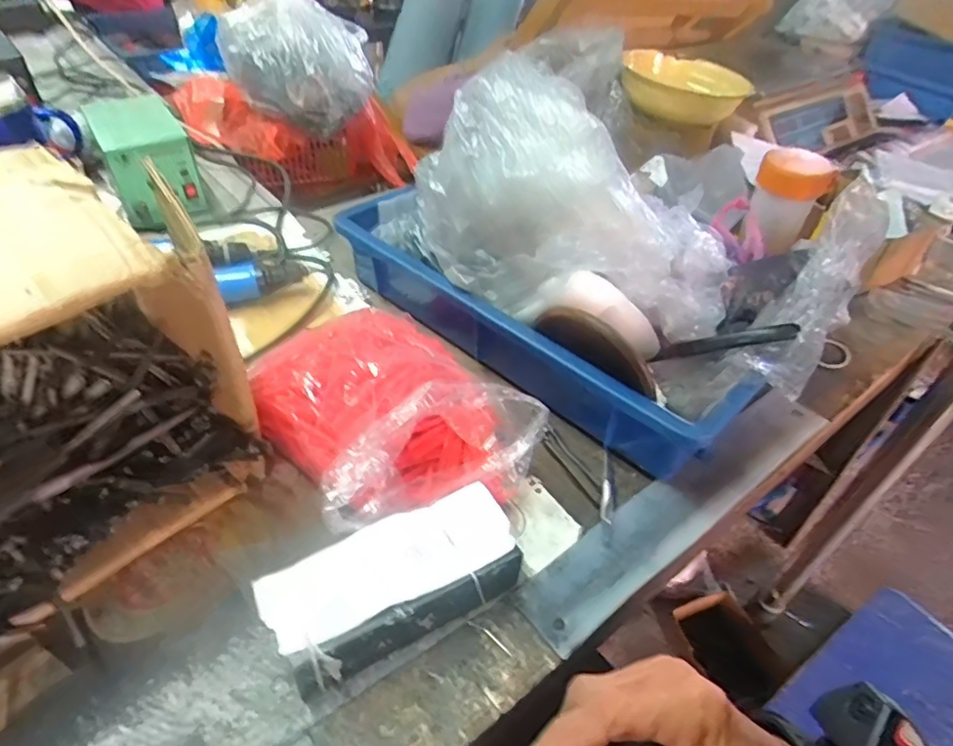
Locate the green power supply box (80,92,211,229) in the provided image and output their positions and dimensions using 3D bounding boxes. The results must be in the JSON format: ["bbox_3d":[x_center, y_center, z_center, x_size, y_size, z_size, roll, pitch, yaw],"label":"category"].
[{"bbox_3d":[-0.397,-0.252,0.719,0.092,0.109,0.117,-23,49,-26],"label":"green power supply box"}]

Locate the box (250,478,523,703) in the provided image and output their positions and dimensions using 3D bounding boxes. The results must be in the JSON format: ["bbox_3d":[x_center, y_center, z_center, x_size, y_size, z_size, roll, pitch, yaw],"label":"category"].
[{"bbox_3d":[-0.049,0.137,0.378,0.155,0.051,0.070,-21,48,-24],"label":"box"}]

